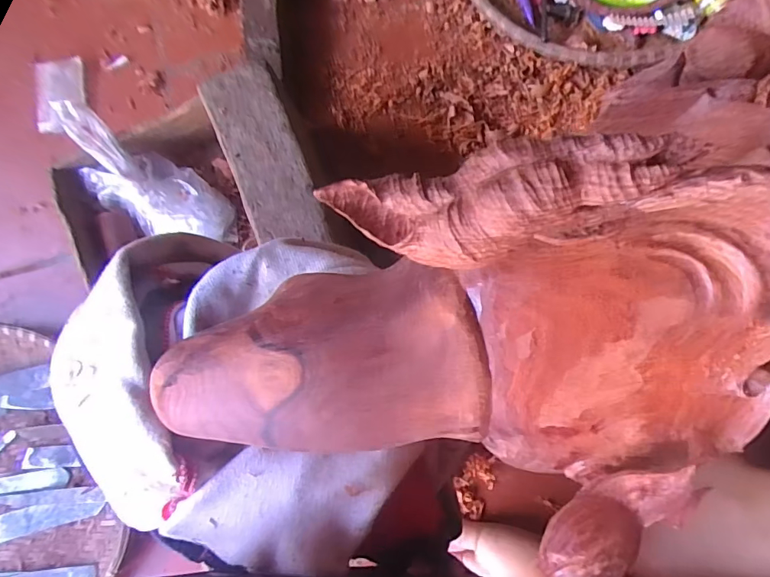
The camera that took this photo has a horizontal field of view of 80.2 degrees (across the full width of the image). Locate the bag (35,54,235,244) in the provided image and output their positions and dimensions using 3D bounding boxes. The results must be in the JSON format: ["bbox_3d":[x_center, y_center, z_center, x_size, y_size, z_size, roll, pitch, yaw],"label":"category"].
[{"bbox_3d":[-0.213,-0.094,0.402,0.181,0.043,0.075,42,89,-17],"label":"bag"}]

